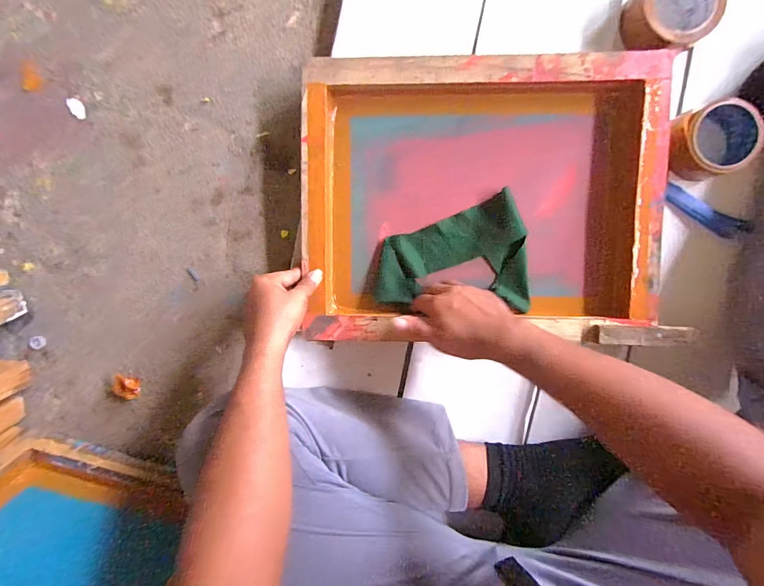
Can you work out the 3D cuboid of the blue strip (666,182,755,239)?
[{"bbox_3d":[0.441,-0.111,0.512,0.121,0.018,0.030,27,114,1],"label":"blue strip"}]

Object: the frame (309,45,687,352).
[{"bbox_3d":[0.127,-0.122,0.508,0.462,0.059,0.369,1,95,3],"label":"frame"}]

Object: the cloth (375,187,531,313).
[{"bbox_3d":[0.100,-0.057,0.519,0.206,0.018,0.150,1,95,3],"label":"cloth"}]

